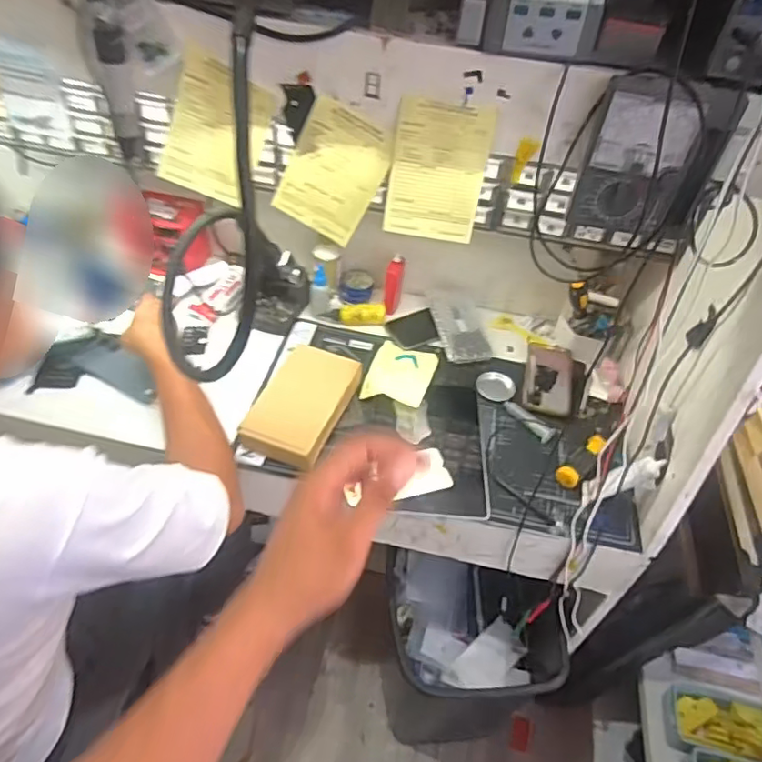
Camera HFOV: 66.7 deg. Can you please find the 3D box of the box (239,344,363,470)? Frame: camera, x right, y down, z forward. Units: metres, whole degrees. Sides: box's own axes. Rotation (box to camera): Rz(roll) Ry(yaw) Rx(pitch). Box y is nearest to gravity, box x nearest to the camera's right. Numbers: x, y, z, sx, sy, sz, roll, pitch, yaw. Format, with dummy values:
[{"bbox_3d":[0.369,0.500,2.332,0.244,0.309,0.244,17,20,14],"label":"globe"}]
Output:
[{"bbox_3d":[-0.125,0.036,0.891,0.130,0.045,0.199,19,48,11],"label":"box"}]

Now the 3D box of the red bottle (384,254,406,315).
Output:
[{"bbox_3d":[0.025,-0.181,1.091,0.031,0.107,0.059,8,46,1],"label":"red bottle"}]

